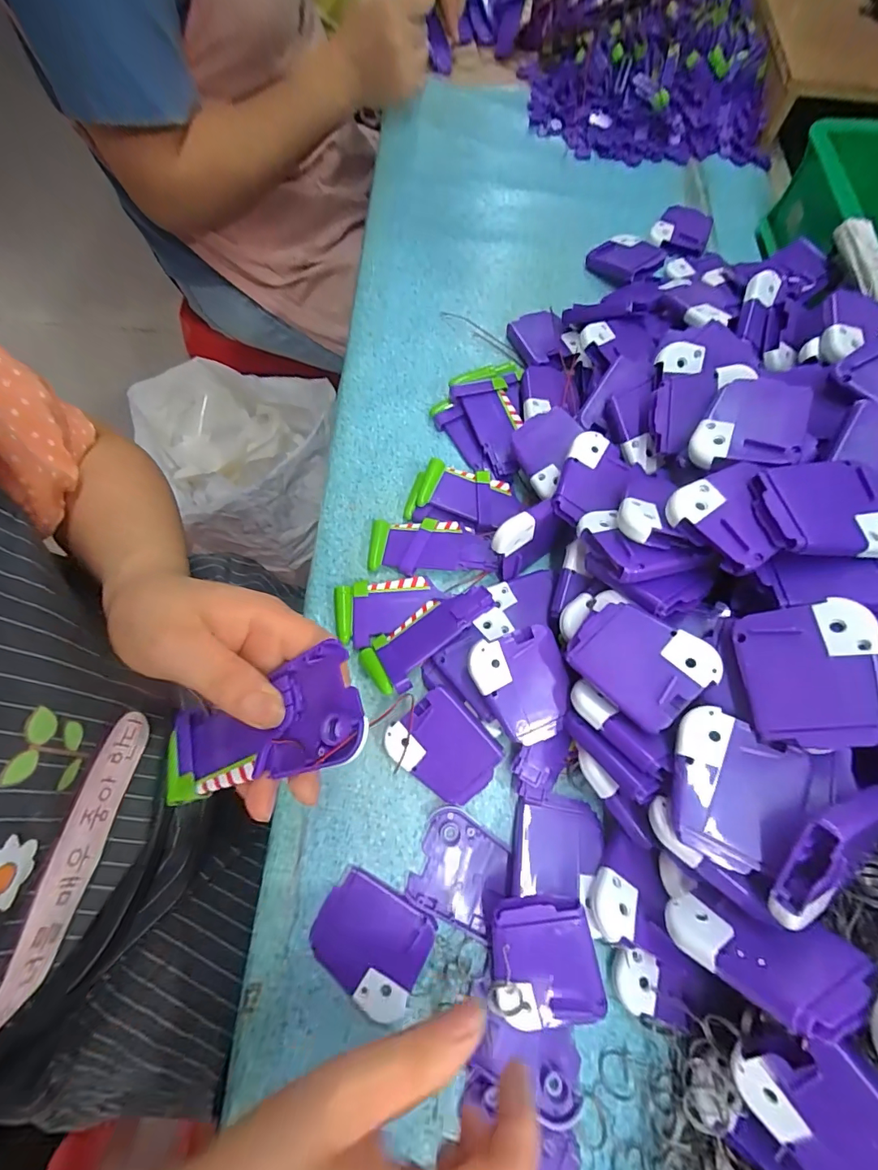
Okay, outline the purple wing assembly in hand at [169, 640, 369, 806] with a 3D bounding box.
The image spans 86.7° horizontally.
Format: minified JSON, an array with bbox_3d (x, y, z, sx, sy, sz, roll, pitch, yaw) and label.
[{"bbox_3d":[-0.084,0.067,0.218,0.116,0.009,0.049,-23,69,20],"label":"purple wing assembly in hand"}]

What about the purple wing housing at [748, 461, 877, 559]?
[{"bbox_3d":[0.188,-0.037,0.226,0.062,0.013,0.050,1,69,0],"label":"purple wing housing"}]

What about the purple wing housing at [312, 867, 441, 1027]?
[{"bbox_3d":[-0.038,0.192,0.251,0.060,0.008,0.051,27,72,10],"label":"purple wing housing"}]

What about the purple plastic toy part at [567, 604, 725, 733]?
[{"bbox_3d":[0.102,0.038,0.238,0.051,0.004,0.062,-45,62,0],"label":"purple plastic toy part"}]

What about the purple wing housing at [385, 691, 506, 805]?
[{"bbox_3d":[0.003,0.097,0.277,0.060,0.012,0.051,43,95,10],"label":"purple wing housing"}]

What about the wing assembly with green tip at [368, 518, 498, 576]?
[{"bbox_3d":[-0.005,-0.027,0.325,0.086,0.016,0.038,0,69,0],"label":"wing assembly with green tip"}]

